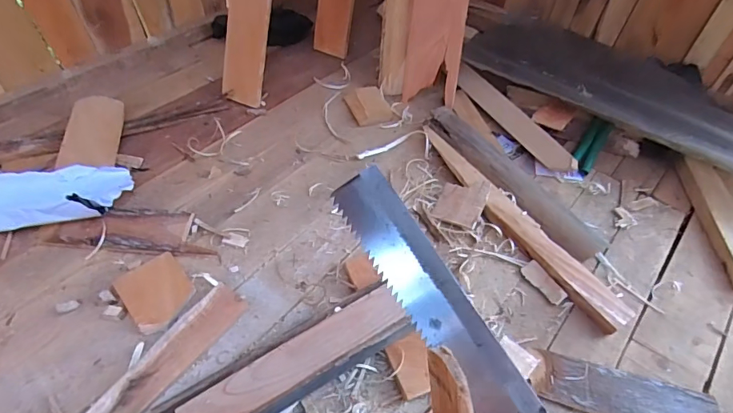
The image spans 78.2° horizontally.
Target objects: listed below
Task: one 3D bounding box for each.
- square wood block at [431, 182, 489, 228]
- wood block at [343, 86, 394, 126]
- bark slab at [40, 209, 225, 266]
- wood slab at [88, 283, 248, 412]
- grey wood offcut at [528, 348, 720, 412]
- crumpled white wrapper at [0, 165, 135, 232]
[{"bbox_3d":[0.177,-0.011,0.838,0.082,0.005,0.097,15,64,24],"label":"square wood block"},{"bbox_3d":[0.006,-0.228,1.023,0.088,0.017,0.121,-13,50,-15],"label":"wood block"},{"bbox_3d":[-0.390,0.039,0.765,0.276,0.023,0.077,4,48,0],"label":"bark slab"},{"bbox_3d":[-0.334,0.283,0.548,0.052,0.021,0.482,27,52,19],"label":"wood slab"},{"bbox_3d":[0.354,0.260,0.621,0.240,0.018,0.072,15,49,10],"label":"grey wood offcut"},{"bbox_3d":[-0.543,-0.013,0.771,0.266,0.055,0.123,-9,49,-11],"label":"crumpled white wrapper"}]

